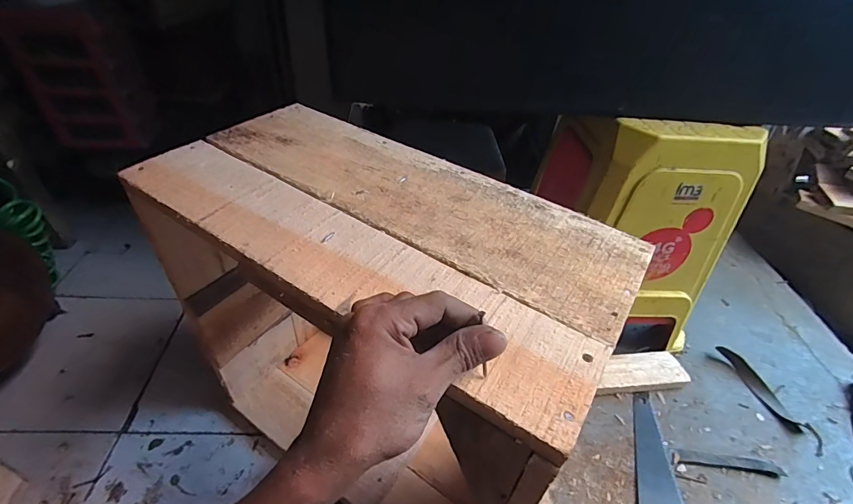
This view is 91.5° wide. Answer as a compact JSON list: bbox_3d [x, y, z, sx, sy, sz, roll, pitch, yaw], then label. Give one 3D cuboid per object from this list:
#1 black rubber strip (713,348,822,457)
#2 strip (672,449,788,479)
[{"bbox_3d":[0.701,0.295,0.854,0.053,0.013,0.235,-7,43,-13],"label":"black rubber strip"},{"bbox_3d":[0.537,0.374,0.738,0.180,0.013,0.027,8,41,4],"label":"strip"}]

